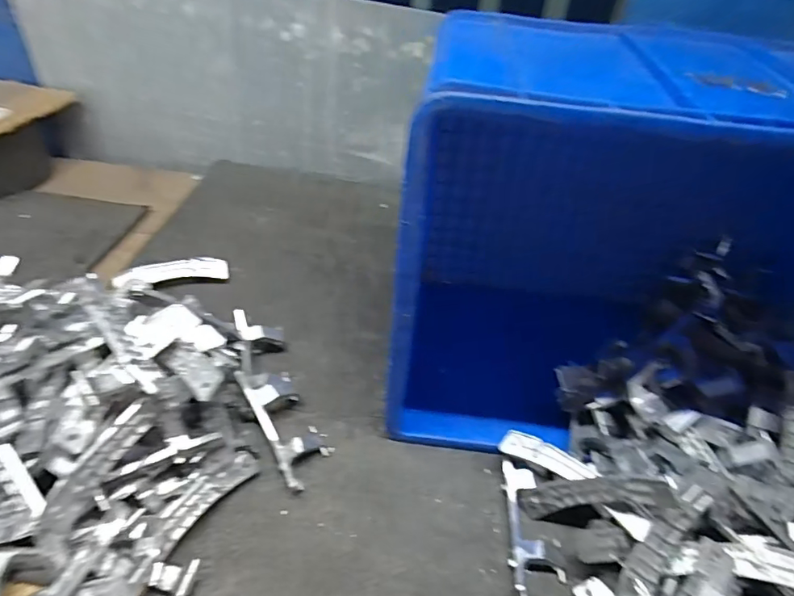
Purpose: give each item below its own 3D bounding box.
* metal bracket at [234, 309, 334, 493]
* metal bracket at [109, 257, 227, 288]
[{"bbox_3d":[-0.148,0.112,0.597,0.073,0.053,0.243,-17,47,-22],"label":"metal bracket"},{"bbox_3d":[-0.340,-0.036,0.741,0.153,0.031,0.041,-14,46,-19],"label":"metal bracket"}]

